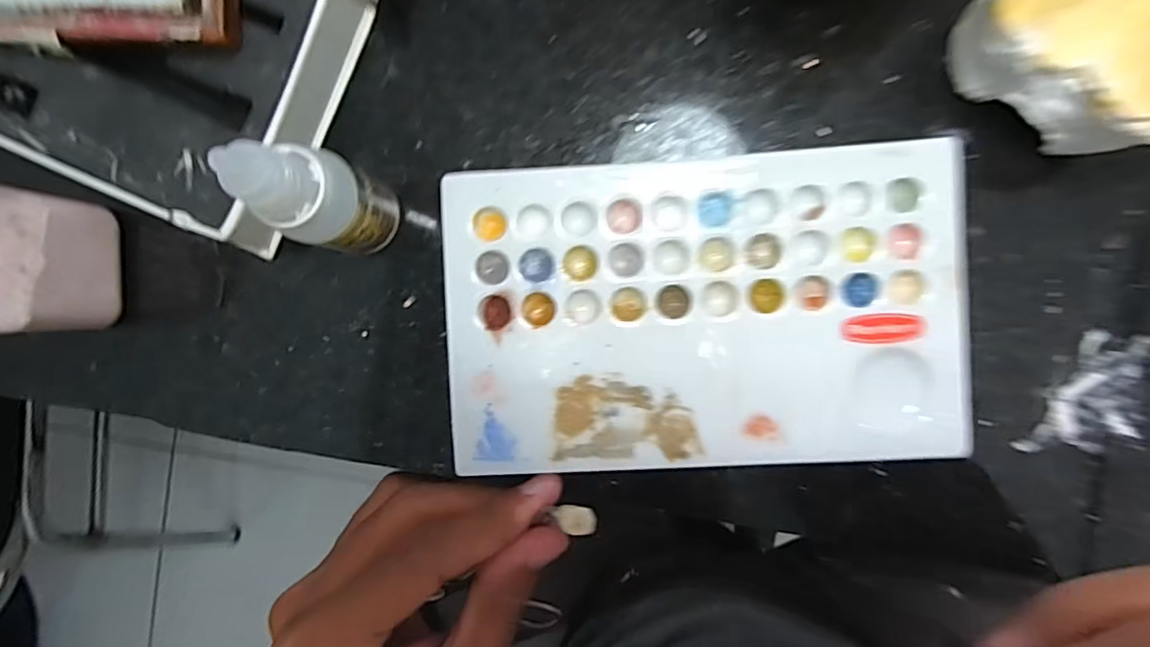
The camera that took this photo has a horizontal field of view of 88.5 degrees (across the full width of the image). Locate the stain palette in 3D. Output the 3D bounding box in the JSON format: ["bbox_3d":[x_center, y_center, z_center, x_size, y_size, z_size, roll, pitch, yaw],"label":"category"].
[{"bbox_3d":[0.038,-0.004,0.184,0.152,0.020,0.092,-3,92,4],"label":"stain palette"}]

